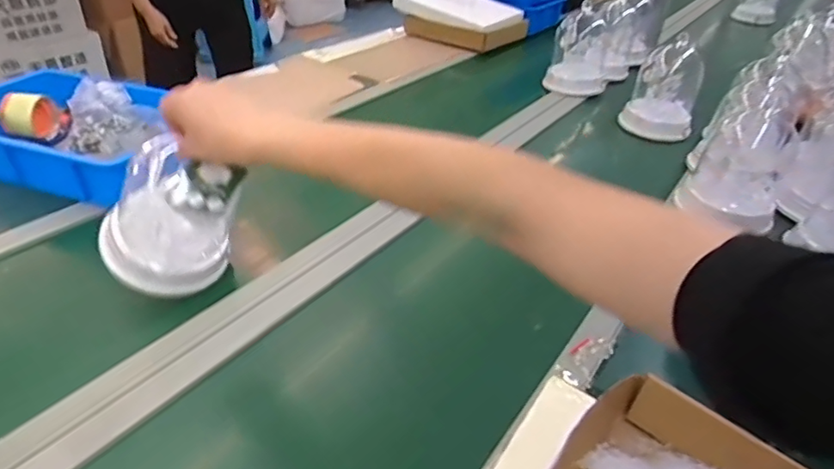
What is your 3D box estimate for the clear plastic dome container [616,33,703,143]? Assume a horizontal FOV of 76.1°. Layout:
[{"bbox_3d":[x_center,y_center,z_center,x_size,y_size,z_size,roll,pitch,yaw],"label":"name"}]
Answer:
[{"bbox_3d":[0.544,-0.322,1.177,0.141,0.193,0.119,13,37,10],"label":"clear plastic dome container"}]

